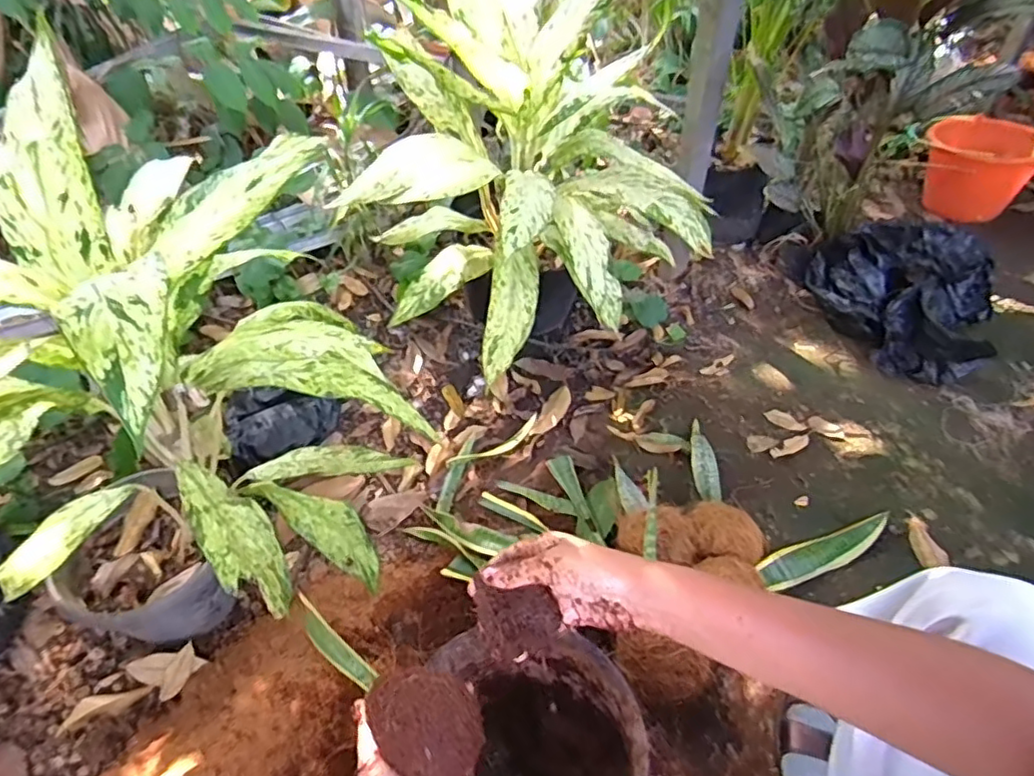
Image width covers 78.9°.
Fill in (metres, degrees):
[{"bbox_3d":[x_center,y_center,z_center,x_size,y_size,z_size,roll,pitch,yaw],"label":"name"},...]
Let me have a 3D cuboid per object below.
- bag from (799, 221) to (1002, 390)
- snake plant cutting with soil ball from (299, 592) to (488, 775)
[{"bbox_3d":[0.851,-0.192,1.332,0.307,0.165,0.371,-16,44,-11],"label":"bag"},{"bbox_3d":[-0.107,0.236,0.501,0.061,0.080,0.233,-40,26,-30],"label":"snake plant cutting with soil ball"}]

